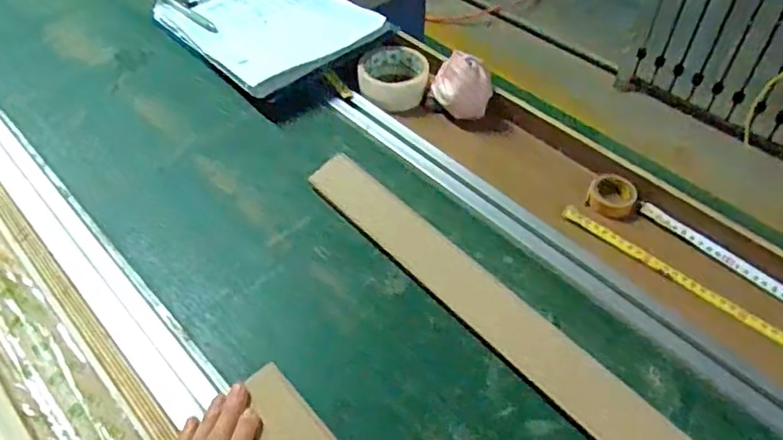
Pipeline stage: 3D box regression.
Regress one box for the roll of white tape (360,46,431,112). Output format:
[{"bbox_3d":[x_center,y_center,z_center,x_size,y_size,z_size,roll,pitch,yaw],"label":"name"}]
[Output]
[{"bbox_3d":[0.002,-0.195,0.814,0.092,0.048,0.095,-2,49,-1],"label":"roll of white tape"}]

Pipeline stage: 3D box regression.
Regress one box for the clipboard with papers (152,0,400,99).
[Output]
[{"bbox_3d":[-0.165,-0.279,0.848,0.230,0.019,0.304,-35,54,-24],"label":"clipboard with papers"}]

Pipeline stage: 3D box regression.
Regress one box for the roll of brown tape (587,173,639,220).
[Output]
[{"bbox_3d":[0.248,-0.027,0.679,0.050,0.026,0.046,19,52,15],"label":"roll of brown tape"}]

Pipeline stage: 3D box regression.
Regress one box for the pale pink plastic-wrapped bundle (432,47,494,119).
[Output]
[{"bbox_3d":[0.088,-0.168,0.754,0.073,0.060,0.050,8,50,8],"label":"pale pink plastic-wrapped bundle"}]

